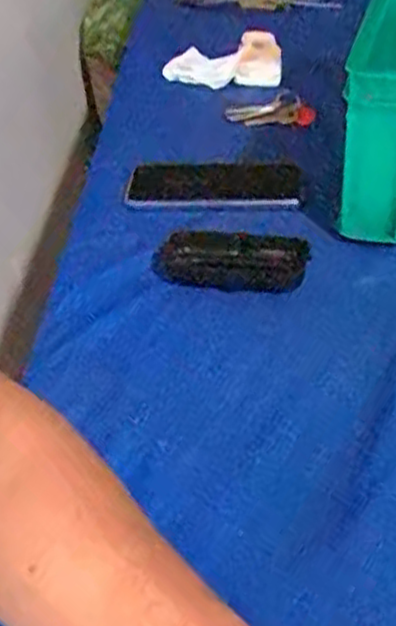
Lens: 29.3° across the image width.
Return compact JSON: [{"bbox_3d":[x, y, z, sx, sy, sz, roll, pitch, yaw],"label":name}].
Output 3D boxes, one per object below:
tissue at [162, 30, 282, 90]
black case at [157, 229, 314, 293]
[{"bbox_3d":[0.031,-0.321,0.965,0.148,0.043,0.092,4,38,10],"label":"tissue"},{"bbox_3d":[0.027,-0.044,0.642,0.132,0.034,0.049,7,38,14],"label":"black case"}]

